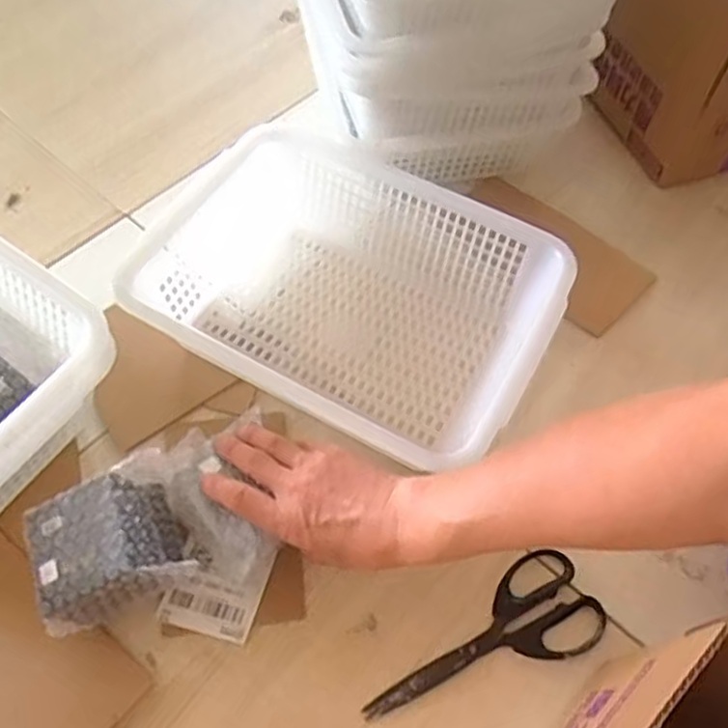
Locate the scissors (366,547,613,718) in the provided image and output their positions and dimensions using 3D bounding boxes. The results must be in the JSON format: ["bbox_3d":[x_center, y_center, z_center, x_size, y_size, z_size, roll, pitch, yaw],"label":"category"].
[{"bbox_3d":[0.092,0.220,0.558,0.197,0.007,0.079,-26,62,-16],"label":"scissors"}]

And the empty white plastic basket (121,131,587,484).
[{"bbox_3d":[-0.014,-0.056,0.671,0.352,0.107,0.266,26,61,15],"label":"empty white plastic basket"}]

